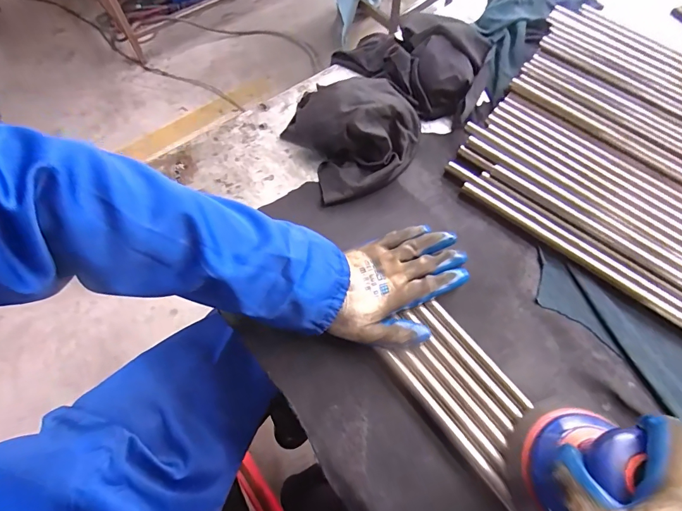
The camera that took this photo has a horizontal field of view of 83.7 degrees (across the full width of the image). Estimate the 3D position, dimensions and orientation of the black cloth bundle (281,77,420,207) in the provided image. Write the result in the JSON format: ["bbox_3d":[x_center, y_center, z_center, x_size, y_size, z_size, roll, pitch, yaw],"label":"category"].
[{"bbox_3d":[0.022,-0.158,0.473,0.160,0.051,0.152,-26,68,-11],"label":"black cloth bundle"}]

